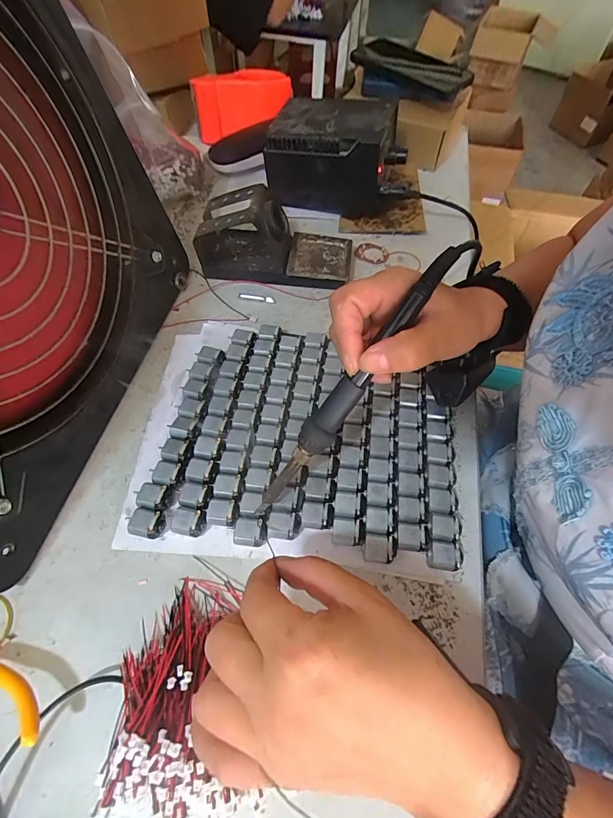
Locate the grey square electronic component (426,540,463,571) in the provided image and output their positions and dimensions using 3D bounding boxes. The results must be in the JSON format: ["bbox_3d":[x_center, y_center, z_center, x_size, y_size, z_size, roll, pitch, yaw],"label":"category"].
[{"bbox_3d":[0.098,0.106,0.269,0.022,0.016,0.019,7,60,3],"label":"grey square electronic component"}]

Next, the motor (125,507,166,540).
[{"bbox_3d":[-0.121,0.086,0.278,0.028,0.018,0.019,11,60,6],"label":"motor"}]

